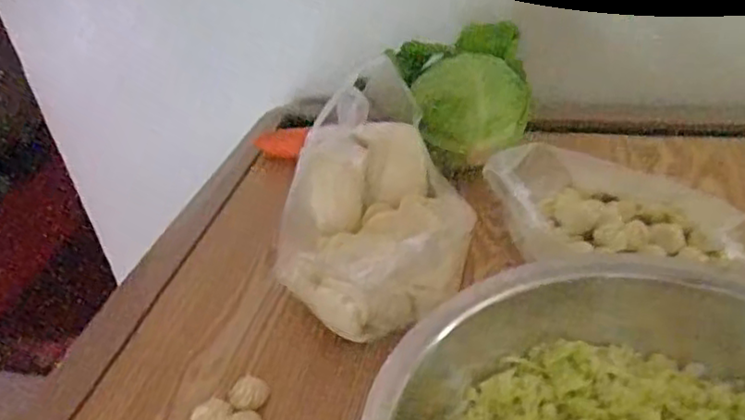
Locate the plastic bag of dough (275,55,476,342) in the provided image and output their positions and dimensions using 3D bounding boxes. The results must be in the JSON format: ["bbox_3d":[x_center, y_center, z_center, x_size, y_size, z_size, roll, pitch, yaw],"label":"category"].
[{"bbox_3d":[-0.004,0.003,0.613,0.174,0.149,0.239,-10,36,-5],"label":"plastic bag of dough"}]

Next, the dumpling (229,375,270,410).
[{"bbox_3d":[-0.097,0.147,0.529,0.030,0.023,0.027,-20,36,-17],"label":"dumpling"}]

